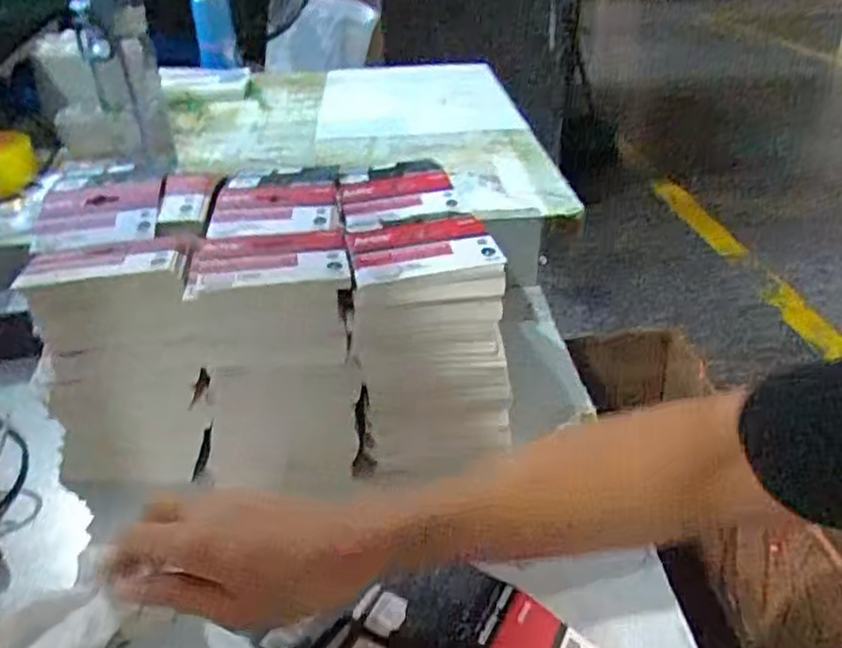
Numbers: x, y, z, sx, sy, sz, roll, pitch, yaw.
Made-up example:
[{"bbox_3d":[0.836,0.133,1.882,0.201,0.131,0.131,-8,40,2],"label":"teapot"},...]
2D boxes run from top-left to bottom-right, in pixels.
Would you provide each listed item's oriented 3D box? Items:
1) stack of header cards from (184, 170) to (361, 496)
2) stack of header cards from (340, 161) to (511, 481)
[{"bbox_3d":[-0.117,-0.016,0.575,0.108,0.152,0.254,-5,30,-9],"label":"stack of header cards"},{"bbox_3d":[-0.012,-0.022,0.584,0.110,0.154,0.252,-5,30,-10],"label":"stack of header cards"}]

